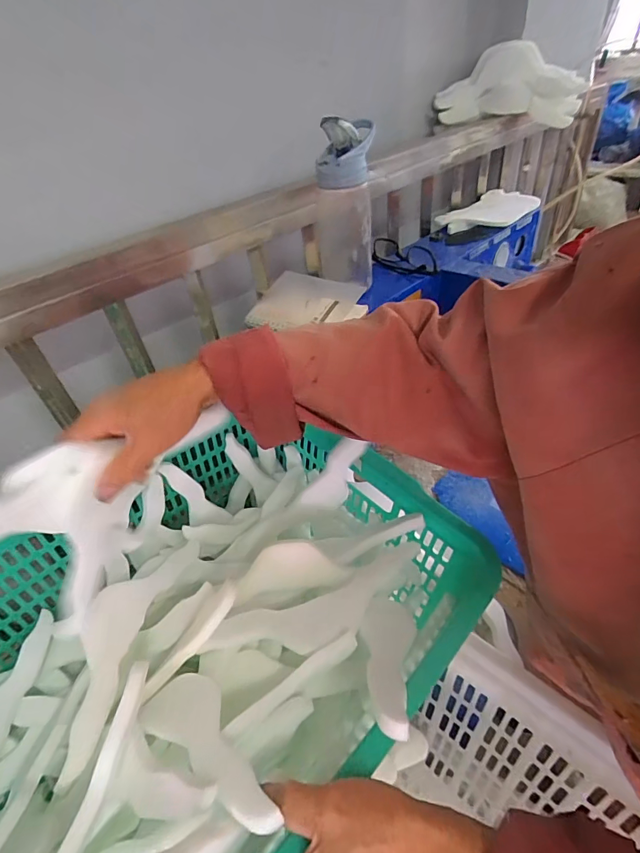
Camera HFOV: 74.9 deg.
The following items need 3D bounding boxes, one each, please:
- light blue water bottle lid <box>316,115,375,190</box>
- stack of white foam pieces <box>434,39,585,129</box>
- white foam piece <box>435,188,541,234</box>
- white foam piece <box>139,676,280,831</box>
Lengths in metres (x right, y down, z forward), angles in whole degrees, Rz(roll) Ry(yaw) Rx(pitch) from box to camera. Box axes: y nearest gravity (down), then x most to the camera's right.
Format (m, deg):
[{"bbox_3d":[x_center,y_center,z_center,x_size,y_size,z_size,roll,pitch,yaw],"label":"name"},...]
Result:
[{"bbox_3d":[0.033,-0.350,0.530,0.067,0.067,0.083,3,43,12],"label":"light blue water bottle lid"},{"bbox_3d":[0.387,-0.695,0.857,0.279,0.123,0.099,11,45,20],"label":"stack of white foam pieces"},{"bbox_3d":[0.344,-0.424,0.814,0.114,0.020,0.239,29,53,34],"label":"white foam piece"},{"bbox_3d":[-0.093,0.257,0.342,0.177,0.015,0.061,4,37,49],"label":"white foam piece"}]

